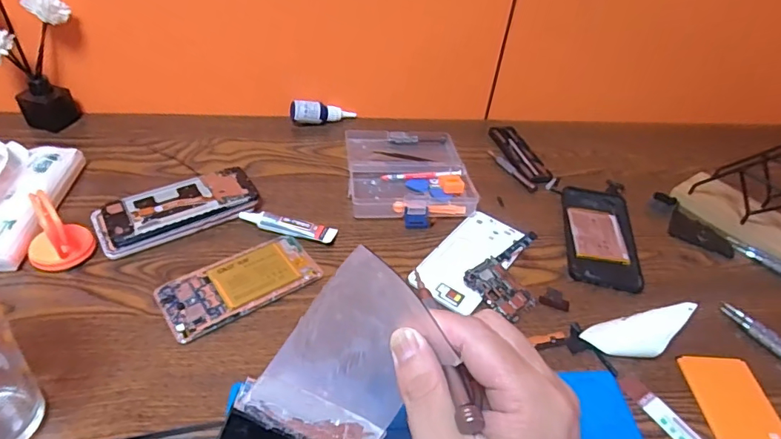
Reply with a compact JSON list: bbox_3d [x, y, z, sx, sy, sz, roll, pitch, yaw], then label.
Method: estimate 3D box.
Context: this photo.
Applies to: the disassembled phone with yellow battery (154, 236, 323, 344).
[{"bbox_3d":[-0.141,0.062,0.459,0.143,0.009,0.073,-26,51,-32],"label":"disassembled phone with yellow battery"}]

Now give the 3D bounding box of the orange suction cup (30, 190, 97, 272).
[{"bbox_3d":[-0.313,0.010,0.446,0.052,0.069,0.047,-26,51,-32],"label":"orange suction cup"}]

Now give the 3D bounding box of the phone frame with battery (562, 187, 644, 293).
[{"bbox_3d":[0.244,0.012,0.565,0.078,0.010,0.168,13,42,7],"label":"phone frame with battery"}]

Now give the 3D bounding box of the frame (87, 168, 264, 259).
[{"bbox_3d":[-0.229,-0.013,0.520,0.159,0.023,0.077,-18,47,-25],"label":"frame"}]

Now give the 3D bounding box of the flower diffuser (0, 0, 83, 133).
[{"bbox_3d":[-0.436,-0.192,0.590,0.108,0.157,0.055,-18,47,-25],"label":"flower diffuser"}]

